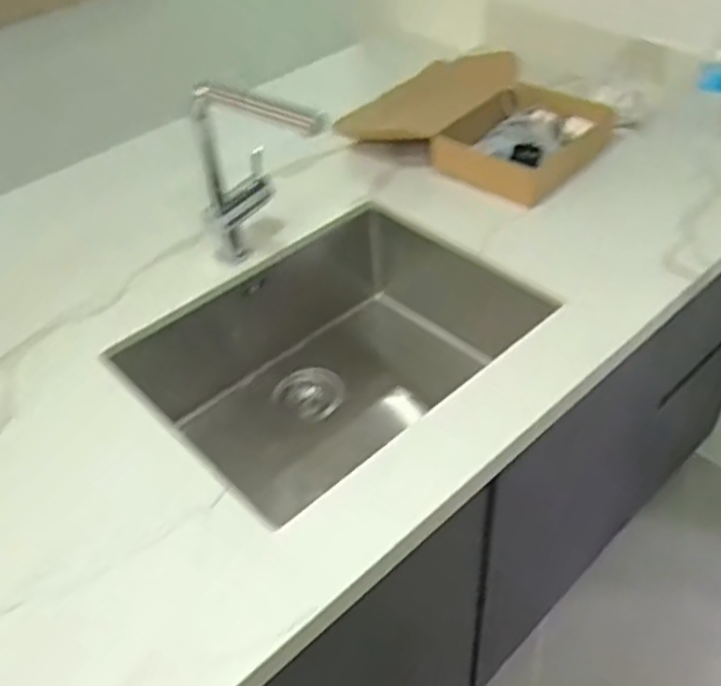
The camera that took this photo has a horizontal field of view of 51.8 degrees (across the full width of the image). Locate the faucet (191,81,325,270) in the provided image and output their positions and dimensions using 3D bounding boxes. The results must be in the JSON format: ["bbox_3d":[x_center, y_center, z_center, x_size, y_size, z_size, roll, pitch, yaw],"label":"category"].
[{"bbox_3d":[-0.166,-0.332,1.196,0.059,0.252,0.287,17,48,22],"label":"faucet"}]

